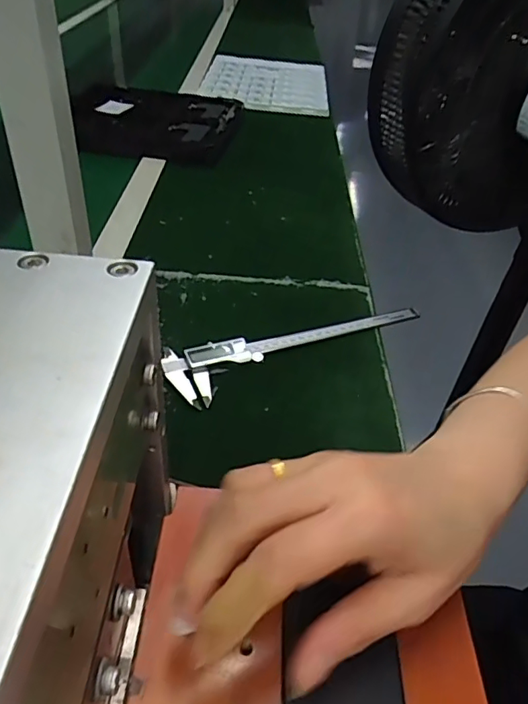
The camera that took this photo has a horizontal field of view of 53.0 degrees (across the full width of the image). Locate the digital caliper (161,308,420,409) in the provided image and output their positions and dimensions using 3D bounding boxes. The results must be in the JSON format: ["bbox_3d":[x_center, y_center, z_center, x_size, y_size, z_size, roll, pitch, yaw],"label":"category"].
[{"bbox_3d":[0.040,-0.011,0.532,0.280,0.013,0.065,-16,45,-24],"label":"digital caliper"}]

